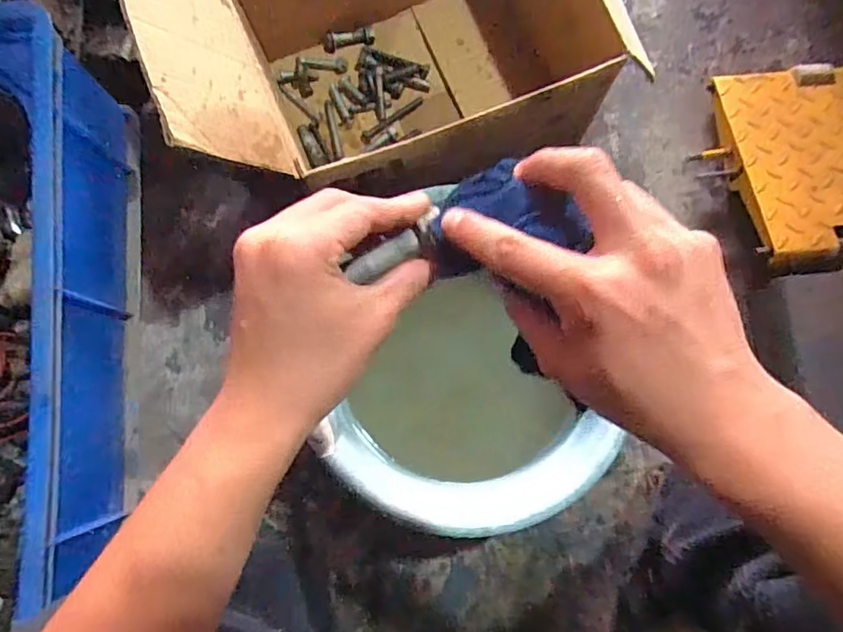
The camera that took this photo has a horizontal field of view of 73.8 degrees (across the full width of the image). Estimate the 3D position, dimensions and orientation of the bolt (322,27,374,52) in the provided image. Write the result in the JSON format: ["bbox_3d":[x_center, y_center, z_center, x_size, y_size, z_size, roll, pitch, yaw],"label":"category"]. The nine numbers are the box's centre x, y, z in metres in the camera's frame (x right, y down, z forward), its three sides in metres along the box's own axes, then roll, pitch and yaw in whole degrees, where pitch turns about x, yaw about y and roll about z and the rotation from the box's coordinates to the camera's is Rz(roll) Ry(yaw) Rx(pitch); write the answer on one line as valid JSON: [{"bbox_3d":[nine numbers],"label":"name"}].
[{"bbox_3d":[-0.112,-0.423,0.854,0.081,0.027,0.034,-1,81,1],"label":"bolt"}]

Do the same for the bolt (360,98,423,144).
[{"bbox_3d":[-0.042,-0.291,0.831,0.111,0.012,0.019,-37,82,-5],"label":"bolt"}]

